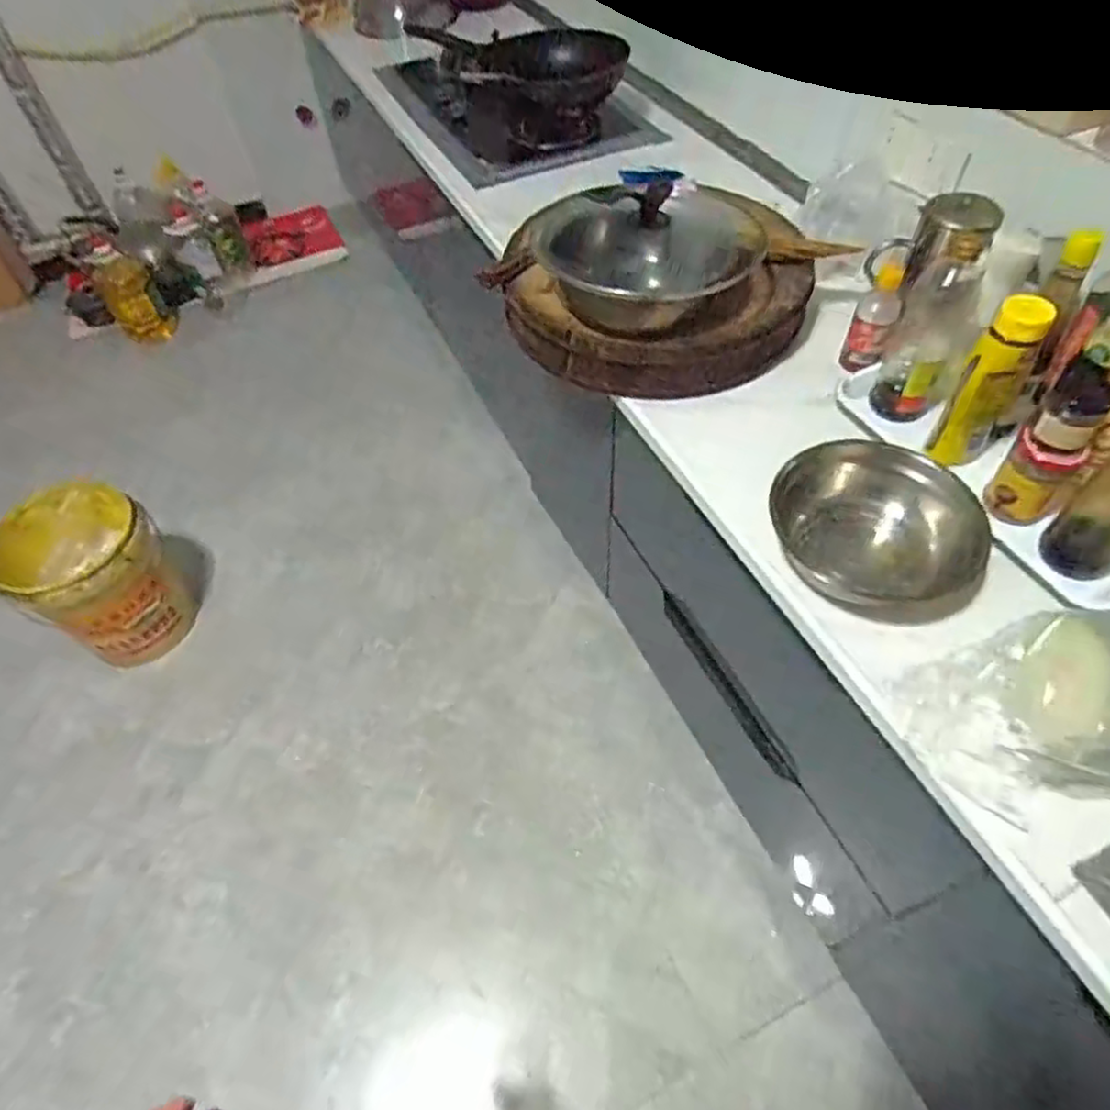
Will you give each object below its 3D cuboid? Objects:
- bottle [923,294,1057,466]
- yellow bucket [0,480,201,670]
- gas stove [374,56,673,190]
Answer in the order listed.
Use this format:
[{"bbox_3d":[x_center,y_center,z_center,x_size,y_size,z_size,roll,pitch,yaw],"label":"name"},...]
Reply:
[{"bbox_3d":[0.526,-0.206,0.839,0.065,0.228,0.048,32,60,22],"label":"bottle"},{"bbox_3d":[-1.062,0.065,1.631,0.249,0.392,0.288,22,57,16],"label":"yellow bucket"},{"bbox_3d":[-0.089,-1.068,1.615,0.445,0.089,0.582,-23,56,-13],"label":"gas stove"}]

